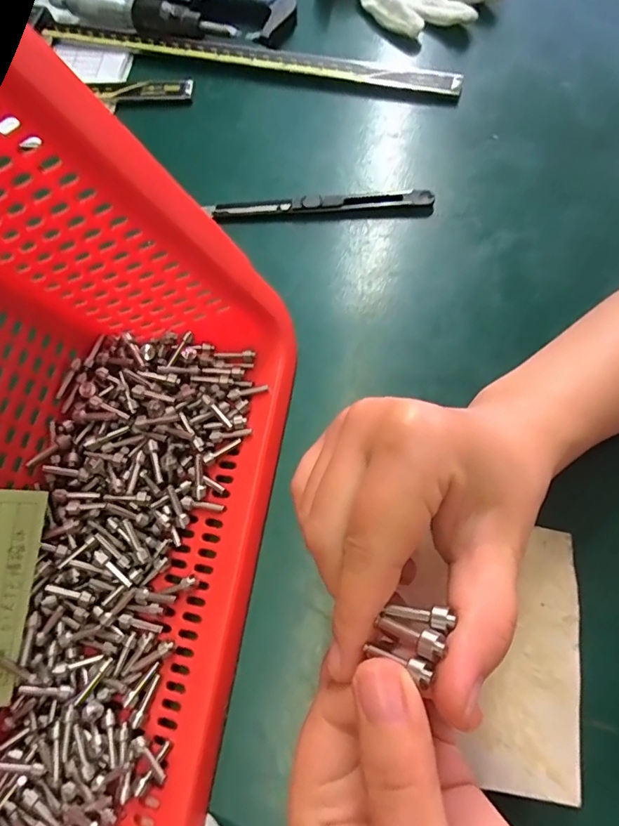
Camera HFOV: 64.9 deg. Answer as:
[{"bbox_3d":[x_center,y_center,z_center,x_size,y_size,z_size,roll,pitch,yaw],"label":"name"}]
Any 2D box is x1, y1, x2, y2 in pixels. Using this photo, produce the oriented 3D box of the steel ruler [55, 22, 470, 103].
[{"bbox_3d":[-0.047,-0.255,0.347,0.308,0.005,0.018,15,83,9],"label":"steel ruler"}]

